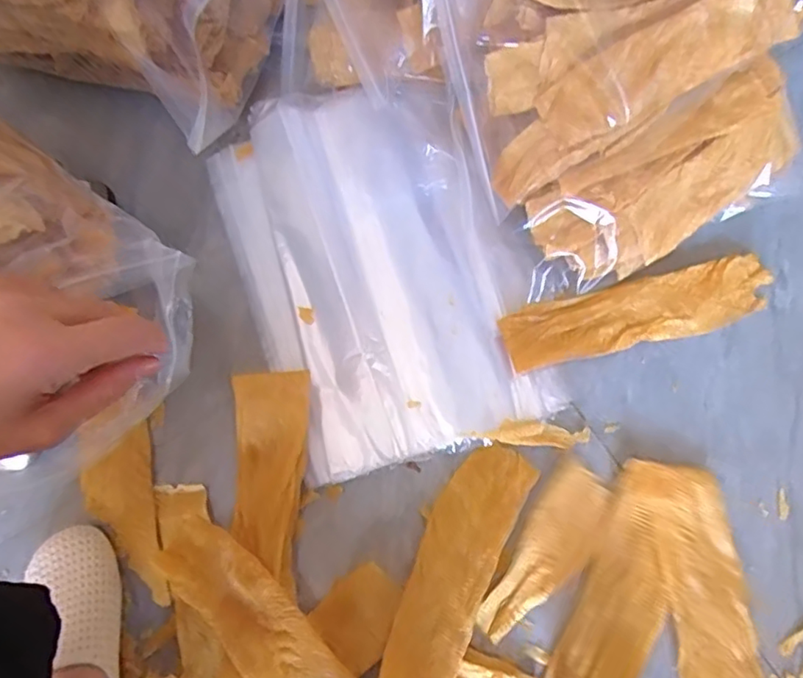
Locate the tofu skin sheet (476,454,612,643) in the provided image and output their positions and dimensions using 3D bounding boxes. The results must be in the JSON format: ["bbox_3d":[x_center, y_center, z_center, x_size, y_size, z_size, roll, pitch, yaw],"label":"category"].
[{"bbox_3d":[0.151,0.221,0.593,0.067,0.005,0.190,31,77,10],"label":"tofu skin sheet"}]

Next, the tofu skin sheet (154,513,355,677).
[{"bbox_3d":[-0.129,0.292,0.561,0.080,0.040,0.270,-41,77,-10],"label":"tofu skin sheet"}]

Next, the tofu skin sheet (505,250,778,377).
[{"bbox_3d":[0.267,-0.029,0.656,0.301,0.016,0.071,-13,74,-3],"label":"tofu skin sheet"}]

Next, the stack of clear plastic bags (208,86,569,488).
[{"bbox_3d":[-0.034,-0.094,0.674,0.301,0.038,0.463,-20,74,-5],"label":"stack of clear plastic bags"}]

